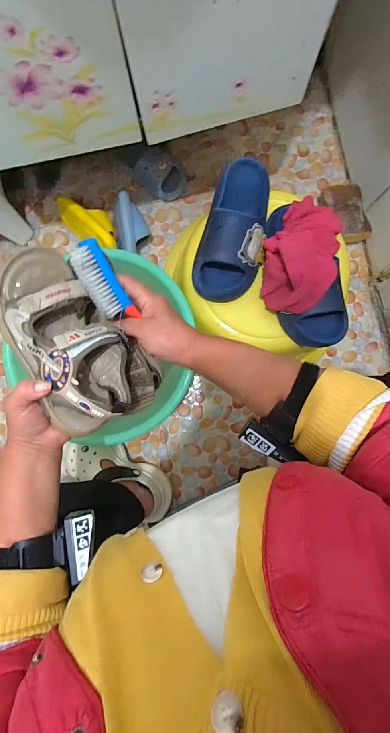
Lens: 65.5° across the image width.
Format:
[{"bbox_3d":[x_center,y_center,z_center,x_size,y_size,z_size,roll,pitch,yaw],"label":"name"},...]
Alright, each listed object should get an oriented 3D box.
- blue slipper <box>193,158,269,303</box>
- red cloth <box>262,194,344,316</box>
[{"bbox_3d":[0.077,-0.255,0.555,0.122,0.069,0.263,17,88,1],"label":"blue slipper"},{"bbox_3d":[0.183,-0.202,0.529,0.123,0.094,0.204,24,89,1],"label":"red cloth"}]

